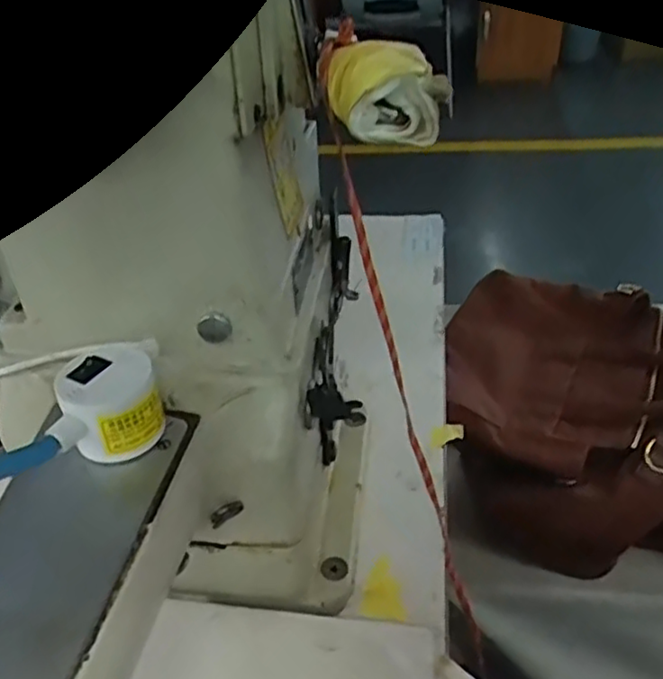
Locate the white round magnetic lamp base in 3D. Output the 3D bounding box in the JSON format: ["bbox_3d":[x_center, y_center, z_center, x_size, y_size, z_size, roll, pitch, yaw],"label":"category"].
[{"bbox_3d":[-0.087,0.025,0.261,0.039,0.033,0.035,-18,40,-16],"label":"white round magnetic lamp base"}]

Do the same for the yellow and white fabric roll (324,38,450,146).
[{"bbox_3d":[0.020,-0.088,0.234,0.041,0.028,0.032,-2,39,3],"label":"yellow and white fabric roll"}]

